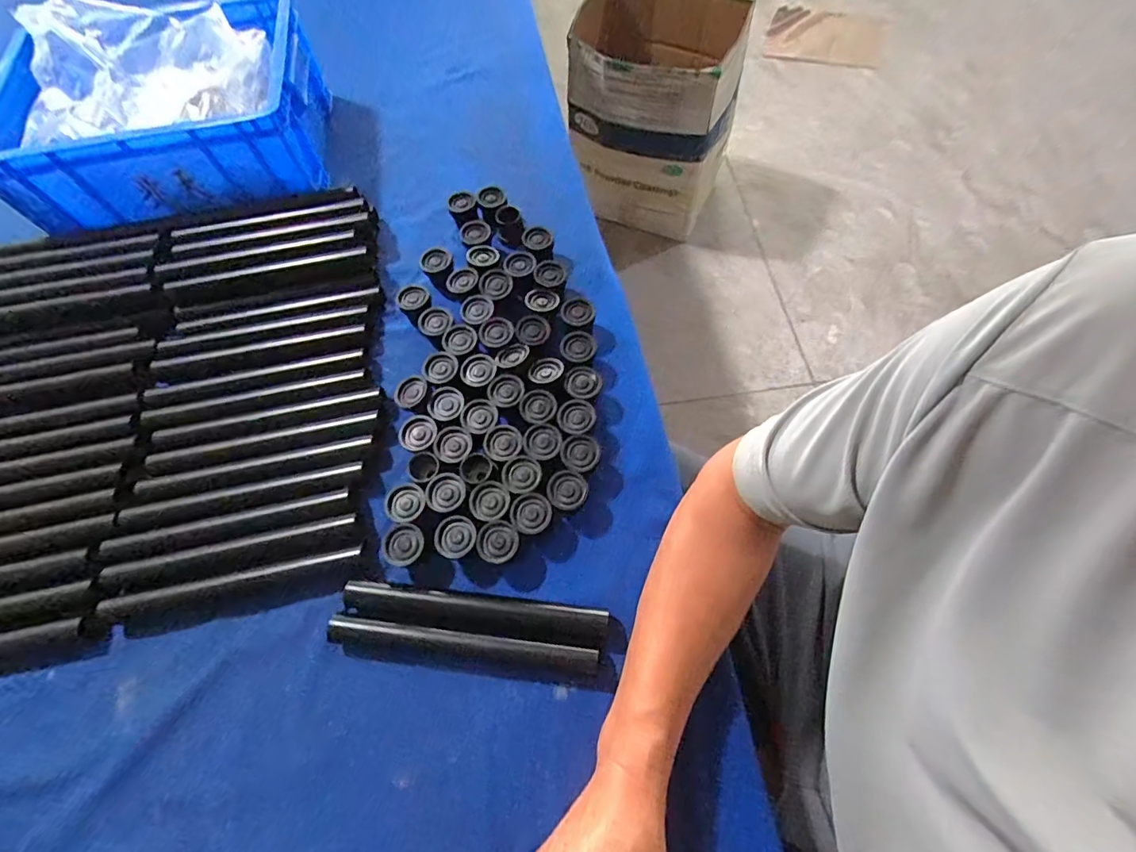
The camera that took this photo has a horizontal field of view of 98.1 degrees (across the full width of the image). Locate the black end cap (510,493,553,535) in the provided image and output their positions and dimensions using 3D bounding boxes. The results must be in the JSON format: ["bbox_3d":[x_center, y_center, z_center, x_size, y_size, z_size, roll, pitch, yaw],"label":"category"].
[{"bbox_3d":[-0.032,0.081,0.439,0.035,0.029,0.034,-1,67,2],"label":"black end cap"}]

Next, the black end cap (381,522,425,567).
[{"bbox_3d":[-0.142,0.102,0.425,0.035,0.012,0.034,19,70,10],"label":"black end cap"}]

